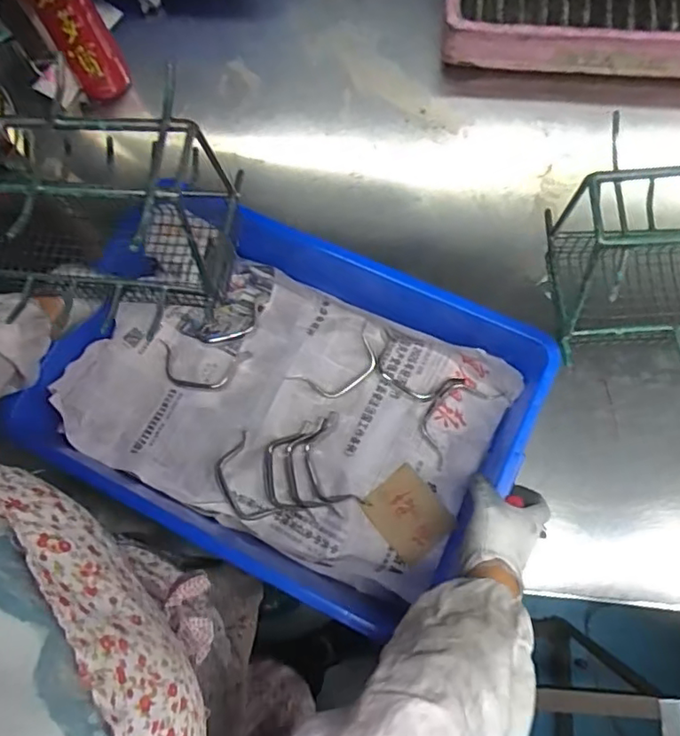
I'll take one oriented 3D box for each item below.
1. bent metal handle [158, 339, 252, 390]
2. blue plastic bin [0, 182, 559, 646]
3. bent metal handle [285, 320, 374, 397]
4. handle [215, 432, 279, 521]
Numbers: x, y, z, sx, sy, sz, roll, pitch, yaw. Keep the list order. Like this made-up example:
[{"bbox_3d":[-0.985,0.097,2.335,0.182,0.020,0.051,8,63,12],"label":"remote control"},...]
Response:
[{"bbox_3d":[-0.187,-0.001,0.773,0.123,0.004,0.060,9,75,2],"label":"bent metal handle"},{"bbox_3d":[-0.062,0.034,0.684,0.502,0.163,0.335,25,76,6],"label":"blue plastic bin"},{"bbox_3d":[-0.001,0.001,0.757,0.127,0.007,0.061,-34,78,-9],"label":"bent metal handle"},{"bbox_3d":[-0.124,0.139,0.721,0.050,0.026,0.109,-22,76,-6],"label":"handle"}]

